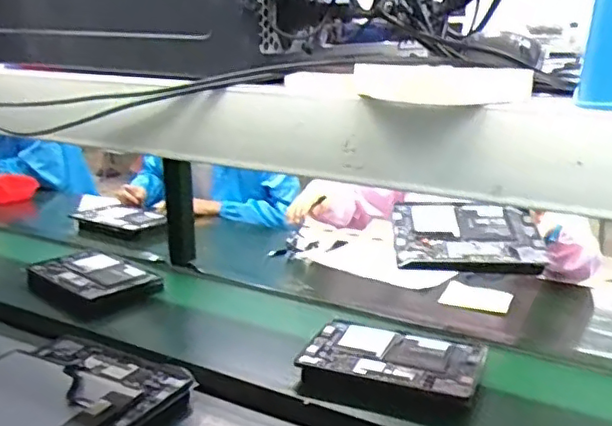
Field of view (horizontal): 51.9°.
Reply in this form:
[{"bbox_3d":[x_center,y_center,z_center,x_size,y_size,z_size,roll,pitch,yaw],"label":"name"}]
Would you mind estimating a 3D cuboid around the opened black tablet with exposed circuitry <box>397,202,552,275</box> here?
[{"bbox_3d":[0.280,0.044,1.106,0.244,0.042,0.151,0,43,3],"label":"opened black tablet with exposed circuitry"}]

